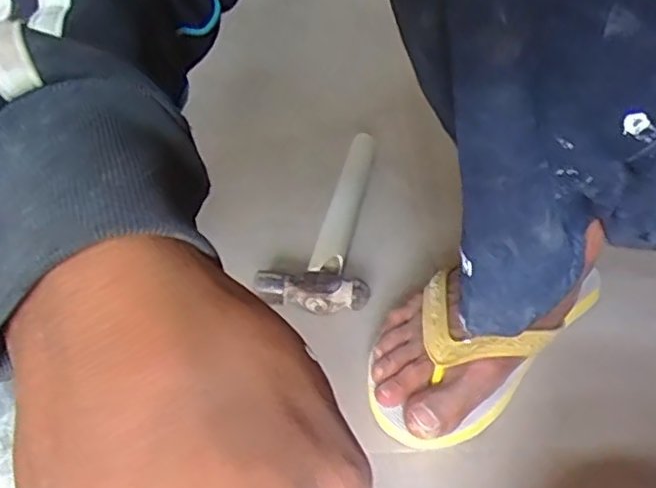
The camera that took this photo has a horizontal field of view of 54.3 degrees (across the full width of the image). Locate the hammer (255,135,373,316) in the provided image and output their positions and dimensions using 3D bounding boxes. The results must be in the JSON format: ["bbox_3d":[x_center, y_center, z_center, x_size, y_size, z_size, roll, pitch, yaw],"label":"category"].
[{"bbox_3d":[0.001,-0.035,0.587,0.083,0.026,0.256,3,38,6],"label":"hammer"}]

